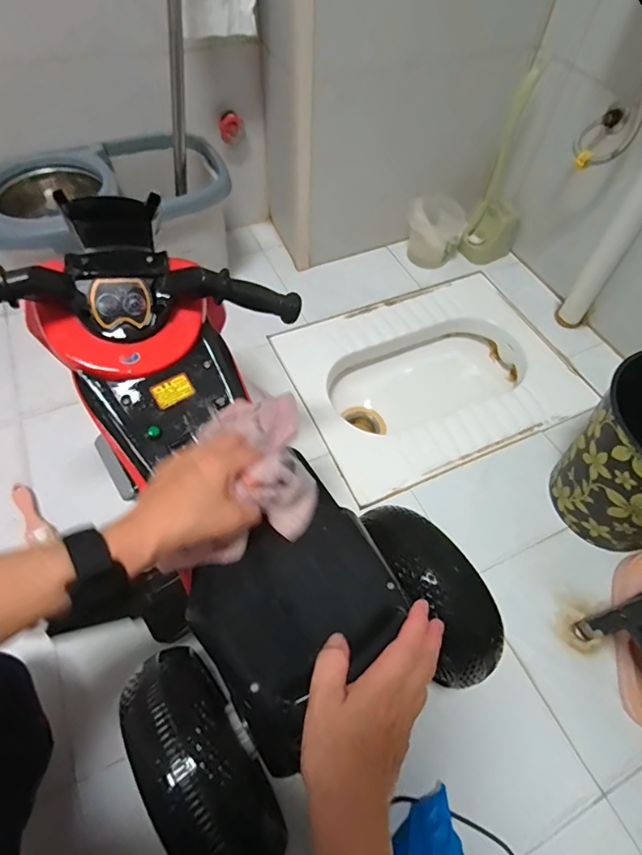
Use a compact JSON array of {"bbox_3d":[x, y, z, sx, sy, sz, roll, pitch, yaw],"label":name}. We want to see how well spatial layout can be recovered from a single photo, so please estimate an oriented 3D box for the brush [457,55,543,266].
[{"bbox_3d":[0.422,-0.555,1.020,0.116,0.360,0.122,26,59,13],"label":"brush"}]

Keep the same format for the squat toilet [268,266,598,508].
[{"bbox_3d":[0.232,-0.090,1.021,0.542,0.157,0.435,-19,60,-16],"label":"squat toilet"}]

